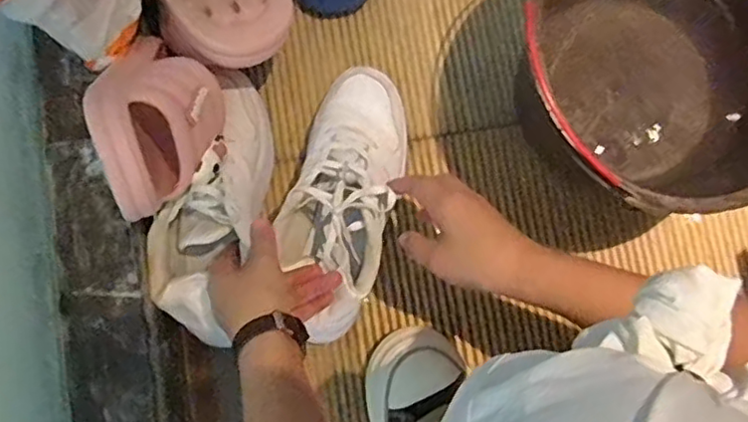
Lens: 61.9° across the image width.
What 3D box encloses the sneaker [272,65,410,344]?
[{"bbox_3d":[-0.028,-0.018,0.573,0.100,0.079,0.249,9,75,0],"label":"sneaker"}]

